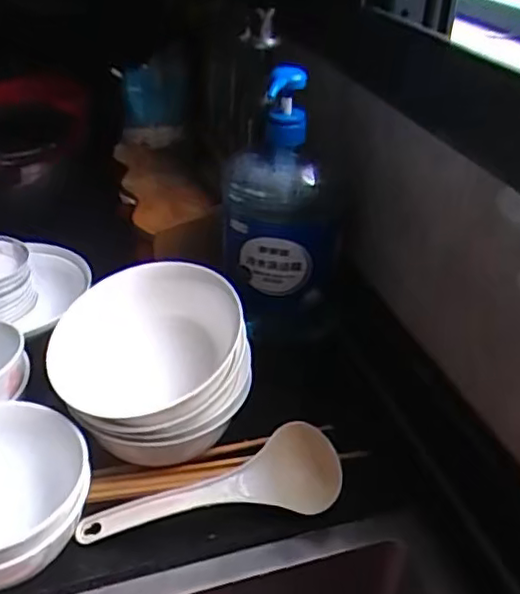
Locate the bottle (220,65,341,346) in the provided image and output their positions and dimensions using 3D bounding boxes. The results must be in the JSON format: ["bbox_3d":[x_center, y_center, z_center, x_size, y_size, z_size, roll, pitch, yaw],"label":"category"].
[{"bbox_3d":[0.017,-0.071,0.607,0.076,0.258,0.093,-19,40,-26],"label":"bottle"}]

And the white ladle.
[{"bbox_3d":[-0.037,0.146,0.493,0.199,0.038,0.067,-4,35,-7],"label":"white ladle"}]

